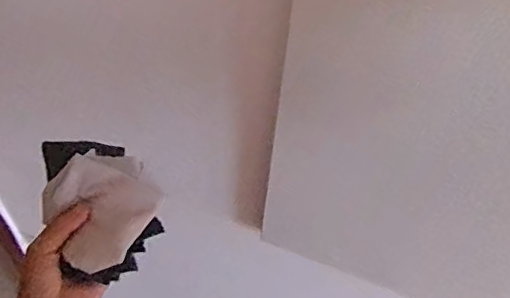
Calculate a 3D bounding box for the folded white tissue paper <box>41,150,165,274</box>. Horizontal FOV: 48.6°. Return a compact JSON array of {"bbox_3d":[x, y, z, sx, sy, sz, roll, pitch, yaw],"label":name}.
[{"bbox_3d":[-0.138,0.050,0.494,0.089,0.009,0.100,33,80,0],"label":"folded white tissue paper"}]

